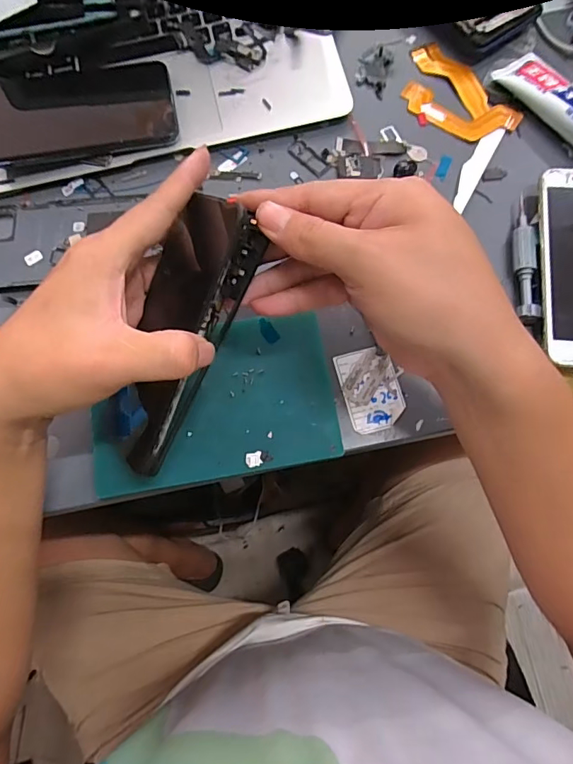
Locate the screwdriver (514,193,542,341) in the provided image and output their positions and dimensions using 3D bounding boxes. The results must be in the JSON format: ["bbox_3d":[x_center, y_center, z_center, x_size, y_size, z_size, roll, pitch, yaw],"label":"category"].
[{"bbox_3d":[0.177,-0.088,0.356,0.014,0.013,0.113,3,73,2],"label":"screwdriver"}]

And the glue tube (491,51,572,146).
[{"bbox_3d":[0.226,-0.215,0.383,0.037,0.026,0.134,-33,75,-9],"label":"glue tube"}]

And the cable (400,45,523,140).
[{"bbox_3d":[0.138,-0.241,0.405,0.063,0.006,0.106,-35,75,-9],"label":"cable"}]

